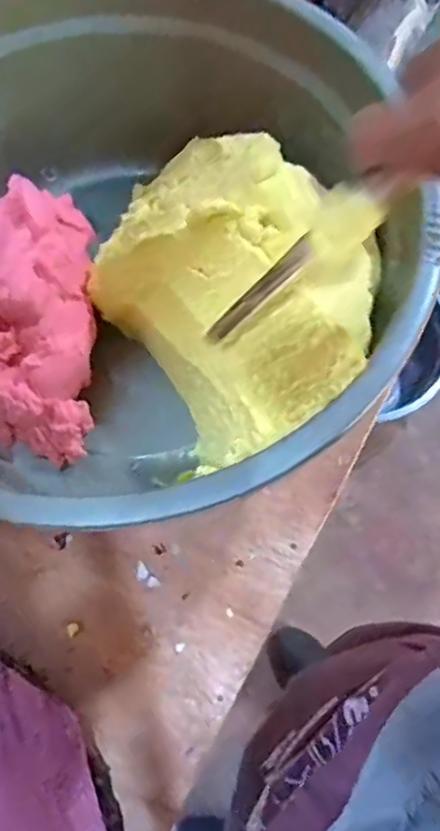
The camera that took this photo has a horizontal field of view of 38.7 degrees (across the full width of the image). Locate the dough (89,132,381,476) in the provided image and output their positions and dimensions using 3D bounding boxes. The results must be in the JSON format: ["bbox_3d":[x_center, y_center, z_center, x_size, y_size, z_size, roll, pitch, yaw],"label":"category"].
[{"bbox_3d":[0.004,-0.090,0.459,0.146,0.157,0.258,-31,72,-12],"label":"dough"}]

